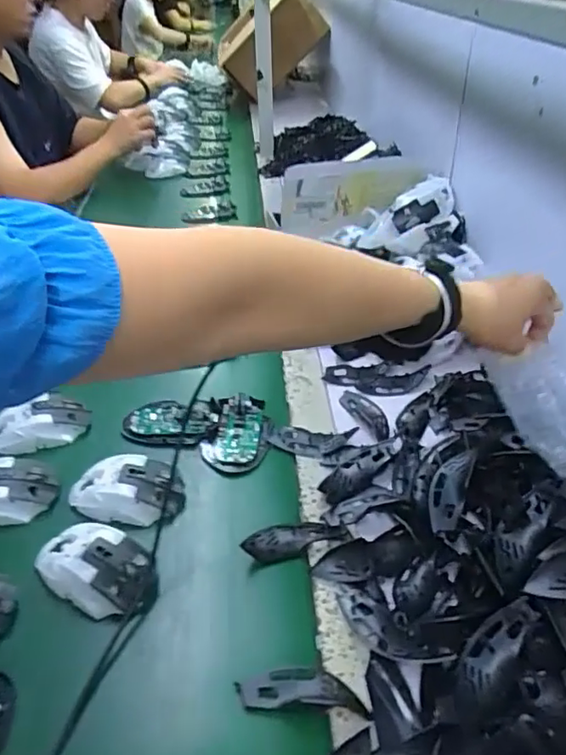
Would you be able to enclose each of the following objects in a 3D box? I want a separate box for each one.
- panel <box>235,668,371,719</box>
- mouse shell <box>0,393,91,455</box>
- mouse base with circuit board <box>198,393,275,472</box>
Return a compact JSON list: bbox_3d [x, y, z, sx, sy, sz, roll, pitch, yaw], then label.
[{"bbox_3d":[0.014,0.236,0.419,0.095,0.015,0.031,2,38,5],"label":"panel"},{"bbox_3d":[-0.283,0.056,0.640,0.111,0.037,0.056,-24,46,-23],"label":"mouse shell"},{"bbox_3d":[-0.053,0.061,0.642,0.071,0.023,0.106,4,42,6],"label":"mouse base with circuit board"}]

